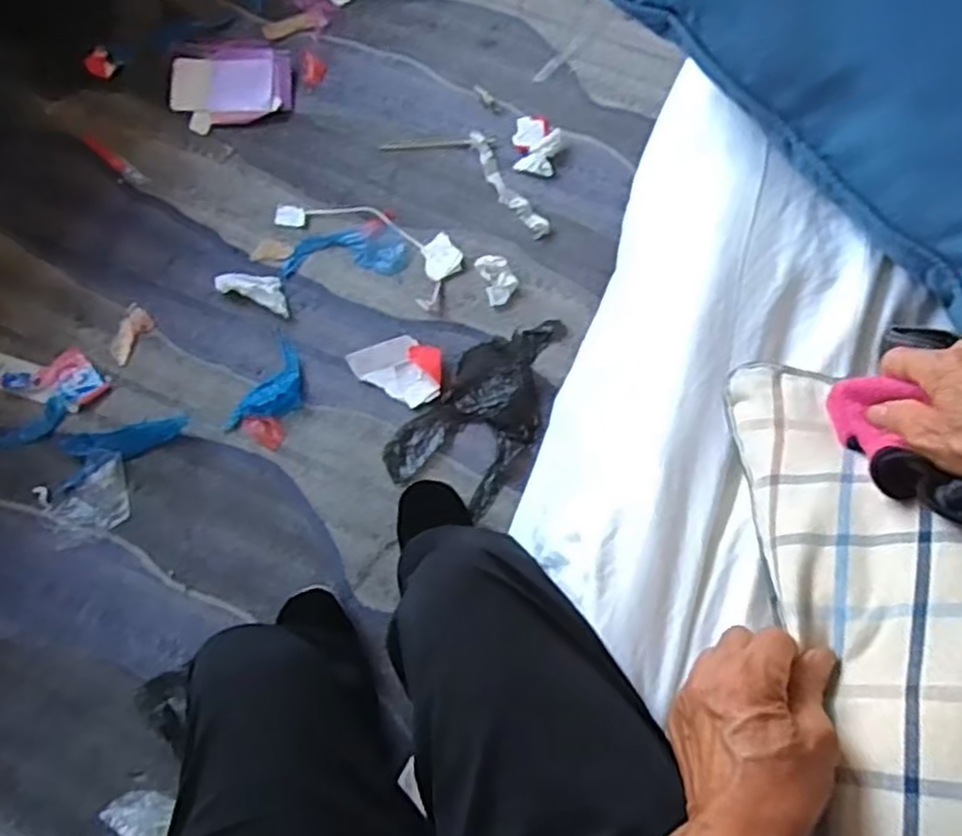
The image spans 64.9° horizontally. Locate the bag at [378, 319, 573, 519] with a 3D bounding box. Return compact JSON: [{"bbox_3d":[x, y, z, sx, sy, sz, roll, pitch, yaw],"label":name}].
[{"bbox_3d":[0.013,-0.025,1.085,0.156,0.032,0.324,32,71,10],"label":"bag"}]

